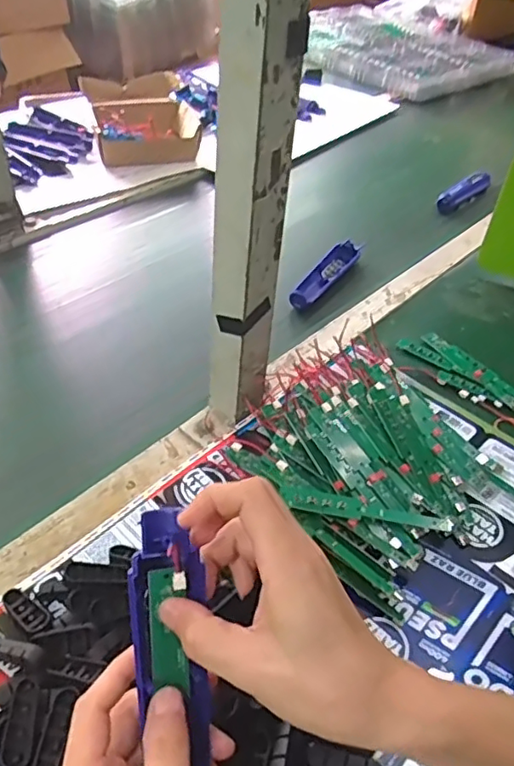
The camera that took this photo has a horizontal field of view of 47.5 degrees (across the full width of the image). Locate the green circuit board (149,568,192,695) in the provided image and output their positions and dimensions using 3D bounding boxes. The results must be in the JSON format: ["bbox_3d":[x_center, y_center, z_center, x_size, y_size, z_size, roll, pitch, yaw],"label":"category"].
[{"bbox_3d":[-0.048,0.131,0.306,0.018,0.064,0.005,-8,-2,-13],"label":"green circuit board"}]

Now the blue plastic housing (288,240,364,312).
[{"bbox_3d":[0.089,-0.143,0.780,0.040,0.029,0.157,26,46,23],"label":"blue plastic housing"}]

